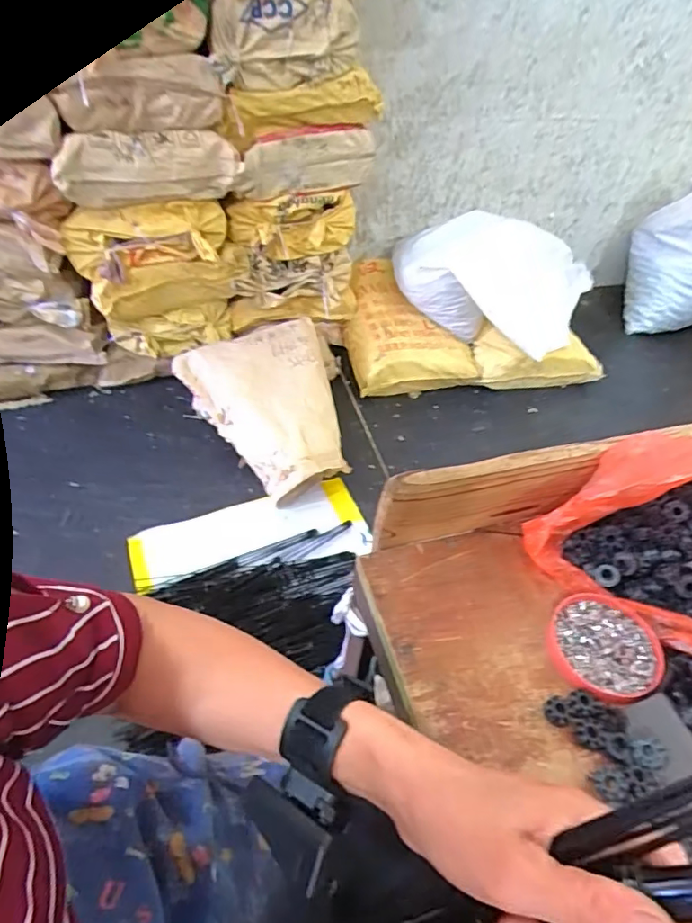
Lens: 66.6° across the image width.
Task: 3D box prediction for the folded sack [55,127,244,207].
[{"bbox_3d":[-0.542,-0.801,1.447,0.460,0.166,0.143,-21,52,-24],"label":"folded sack"}]

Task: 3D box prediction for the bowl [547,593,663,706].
[{"bbox_3d":[0.198,0.143,0.407,0.080,0.021,0.081,3,46,-3],"label":"bowl"}]

